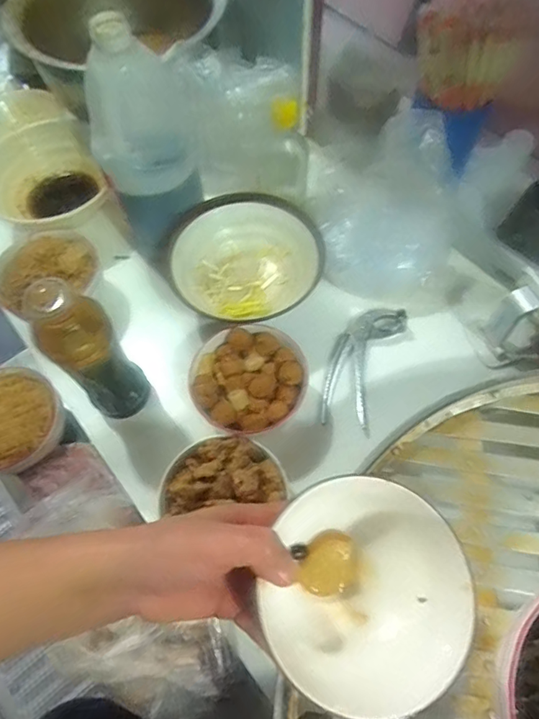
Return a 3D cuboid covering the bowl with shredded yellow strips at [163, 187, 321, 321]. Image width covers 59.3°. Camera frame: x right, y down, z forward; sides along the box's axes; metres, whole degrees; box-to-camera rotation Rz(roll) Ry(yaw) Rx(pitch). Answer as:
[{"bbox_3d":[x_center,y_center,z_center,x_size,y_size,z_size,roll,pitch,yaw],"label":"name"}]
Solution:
[{"bbox_3d":[-0.026,-0.131,0.615,0.185,0.063,0.200,-1,62,3],"label":"bowl with shredded yellow strips"}]

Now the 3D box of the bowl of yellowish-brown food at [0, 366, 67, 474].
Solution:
[{"bbox_3d":[-0.320,0.075,0.575,0.121,0.040,0.122,-1,62,3],"label":"bowl of yellowish-brown food"}]

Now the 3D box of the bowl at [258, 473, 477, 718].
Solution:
[{"bbox_3d":[0.061,0.153,0.316,0.130,0.067,0.128,-1,62,3],"label":"bowl"}]

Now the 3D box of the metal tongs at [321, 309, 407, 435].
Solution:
[{"bbox_3d":[0.113,0.005,0.591,0.074,0.021,0.169,21,65,14],"label":"metal tongs"}]

